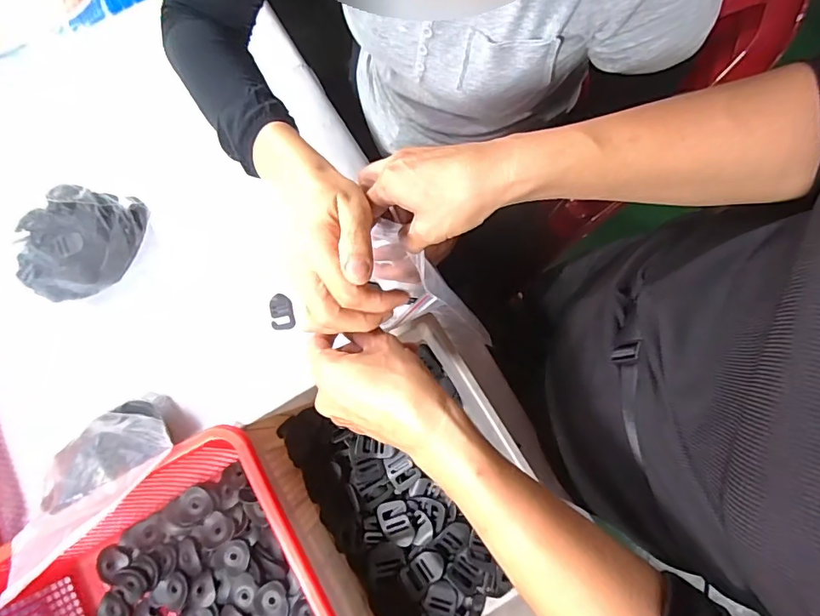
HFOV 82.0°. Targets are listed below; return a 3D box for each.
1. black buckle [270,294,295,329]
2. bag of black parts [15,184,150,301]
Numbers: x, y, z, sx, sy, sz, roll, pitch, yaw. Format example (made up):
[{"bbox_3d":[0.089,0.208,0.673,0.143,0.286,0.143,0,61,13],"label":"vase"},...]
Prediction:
[{"bbox_3d":[-0.144,0.004,0.528,0.026,0.007,0.039,-8,78,-1],"label":"black buckle"},{"bbox_3d":[-0.338,-0.074,0.495,0.061,0.110,0.128,-3,78,0],"label":"bag of black parts"}]

